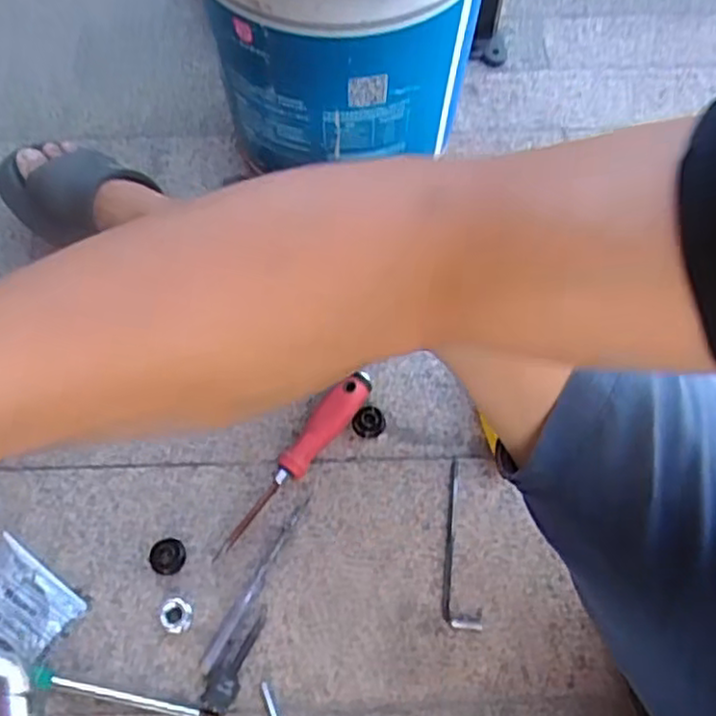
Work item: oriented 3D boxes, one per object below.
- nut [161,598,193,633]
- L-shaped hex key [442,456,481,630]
[{"bbox_3d":[-0.150,0.213,0.576,0.024,0.009,0.027,5,63,1],"label":"nut"},{"bbox_3d":[0.091,0.161,0.616,0.032,0.011,0.145,4,63,1],"label":"L-shaped hex key"}]

